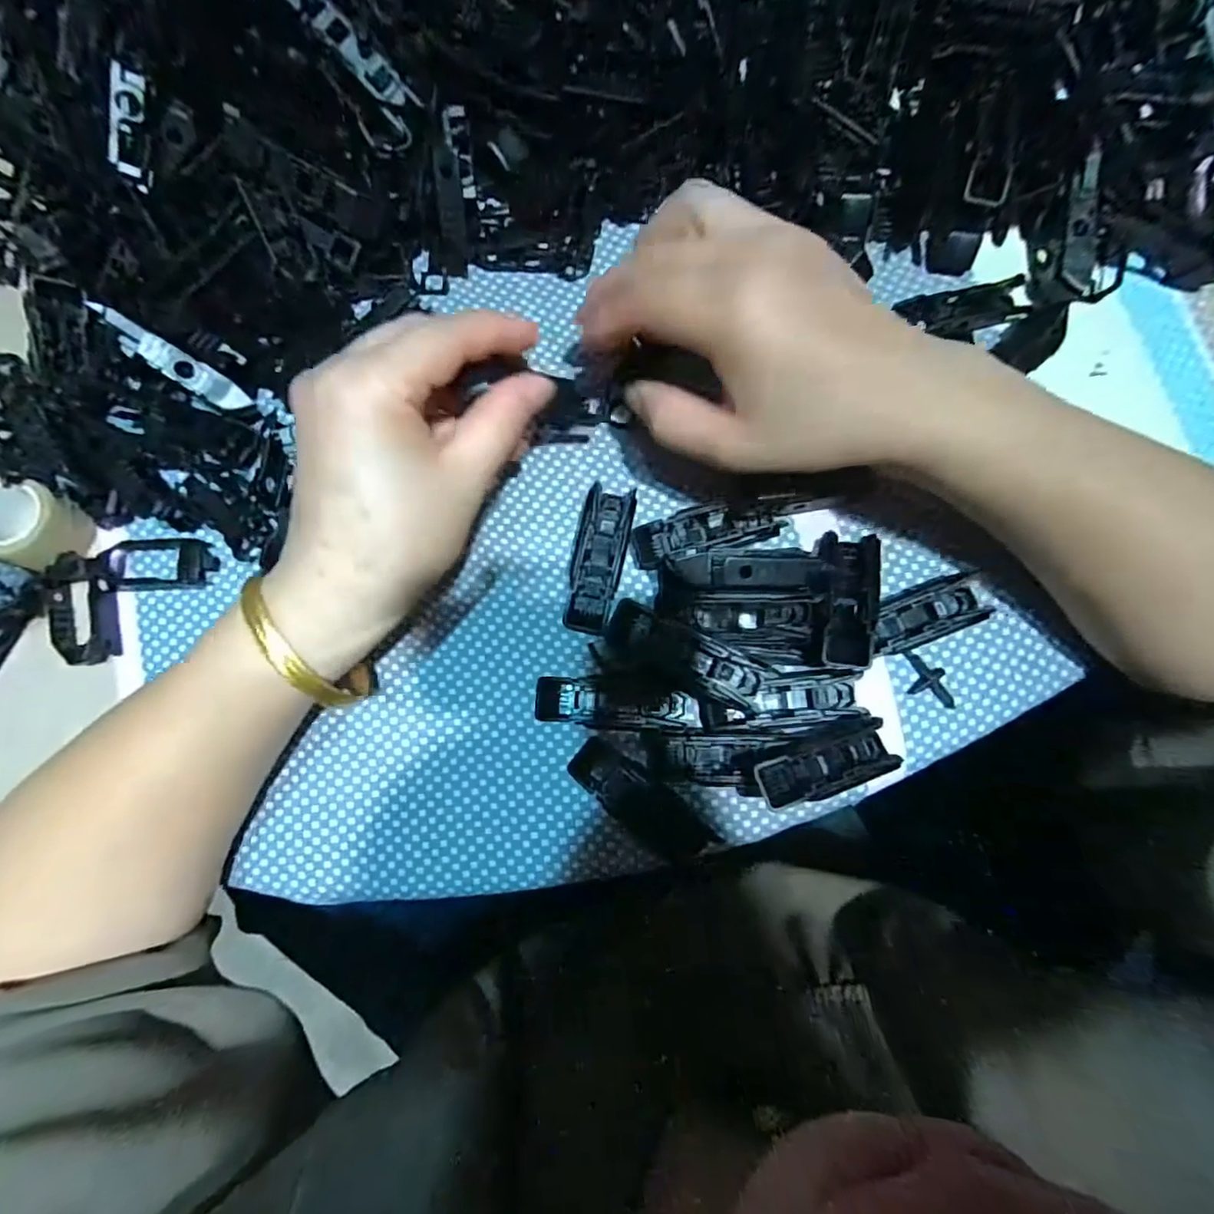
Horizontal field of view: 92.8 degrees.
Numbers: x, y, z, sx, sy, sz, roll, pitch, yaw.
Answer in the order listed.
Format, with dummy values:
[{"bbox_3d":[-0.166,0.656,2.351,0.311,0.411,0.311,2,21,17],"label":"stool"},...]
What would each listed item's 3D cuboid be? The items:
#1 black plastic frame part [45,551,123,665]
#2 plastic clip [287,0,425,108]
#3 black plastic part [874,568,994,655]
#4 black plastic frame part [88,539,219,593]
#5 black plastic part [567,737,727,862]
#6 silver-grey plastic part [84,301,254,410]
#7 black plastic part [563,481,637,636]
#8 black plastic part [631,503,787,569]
[{"bbox_3d":[-0.238,0.001,0.262,0.024,0.016,0.049,-10,82,1],"label":"black plastic frame part"},{"bbox_3d":[-0.107,-0.235,0.244,0.055,0.006,0.014,38,86,-25],"label":"plastic clip"},{"bbox_3d":[0.137,0.002,0.249,0.053,0.015,0.022,-21,82,-1],"label":"black plastic part"},{"bbox_3d":[-0.207,-0.020,0.264,0.048,0.013,0.025,-1,82,2],"label":"black plastic frame part"},{"bbox_3d":[0.016,0.084,0.249,0.068,0.008,0.024,41,86,7],"label":"black plastic part"},{"bbox_3d":[-0.189,-0.107,0.253,0.060,0.009,0.014,33,85,-25],"label":"silver-grey plastic part"},{"bbox_3d":[-0.003,-0.021,0.257,0.022,0.015,0.065,12,83,4],"label":"black plastic part"},{"bbox_3d":[0.044,-0.034,0.258,0.065,0.012,0.020,-13,82,1],"label":"black plastic part"}]

